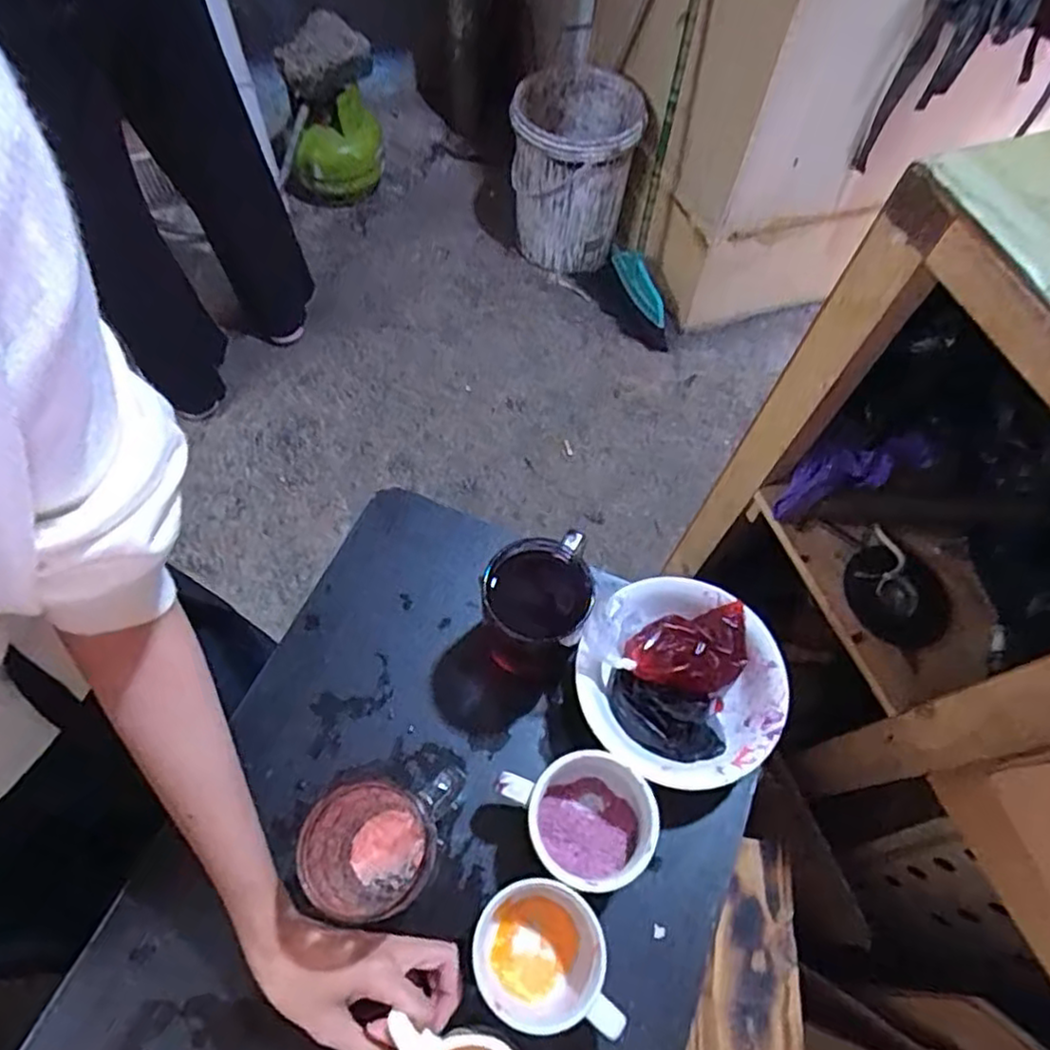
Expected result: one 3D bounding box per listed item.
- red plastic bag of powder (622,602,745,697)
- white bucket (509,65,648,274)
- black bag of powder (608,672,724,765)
[{"bbox_3d":[0.126,0.096,0.518,0.092,0.024,0.061,-7,62,-6],"label":"red plastic bag of powder"},{"bbox_3d":[0.099,-0.772,1.495,0.254,0.357,0.254,1,62,-1],"label":"white bucket"},{"bbox_3d":[0.105,0.142,0.503,0.088,0.043,0.042,22,63,10],"label":"black bag of powder"}]

